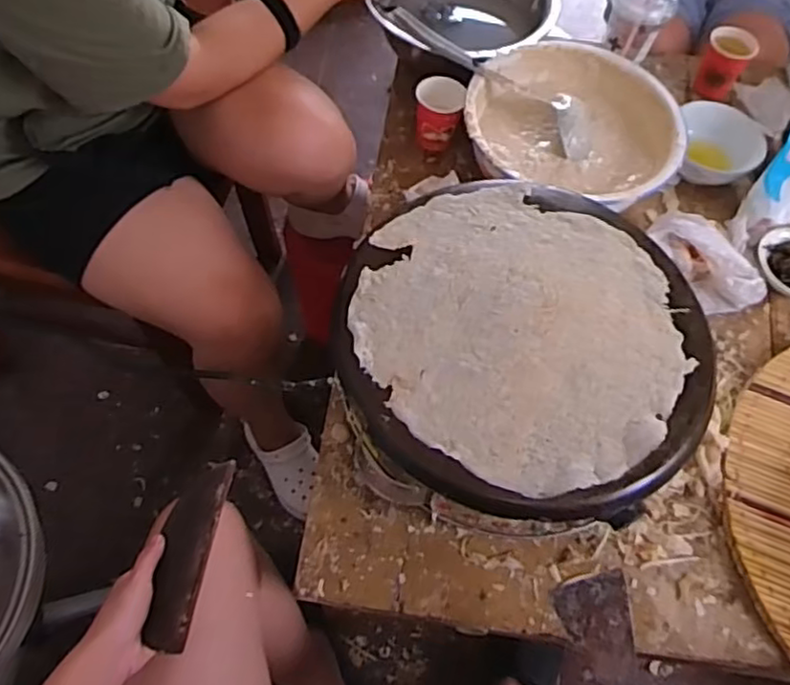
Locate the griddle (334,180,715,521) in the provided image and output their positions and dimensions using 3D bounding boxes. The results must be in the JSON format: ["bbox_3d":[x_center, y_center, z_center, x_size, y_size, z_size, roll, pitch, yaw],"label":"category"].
[{"bbox_3d":[0.132,-0.016,0.687,0.365,0.027,0.371,1,61,-3],"label":"griddle"}]

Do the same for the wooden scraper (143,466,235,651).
[{"bbox_3d":[-0.192,0.194,0.612,0.059,0.013,0.170,-19,45,27],"label":"wooden scraper"}]

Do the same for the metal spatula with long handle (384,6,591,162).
[{"bbox_3d":[0.145,-0.387,0.949,0.343,0.043,0.082,33,64,0],"label":"metal spatula with long handle"}]

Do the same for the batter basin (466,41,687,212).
[{"bbox_3d":[0.249,-0.294,0.964,0.290,0.101,0.317,1,61,-3],"label":"batter basin"}]

